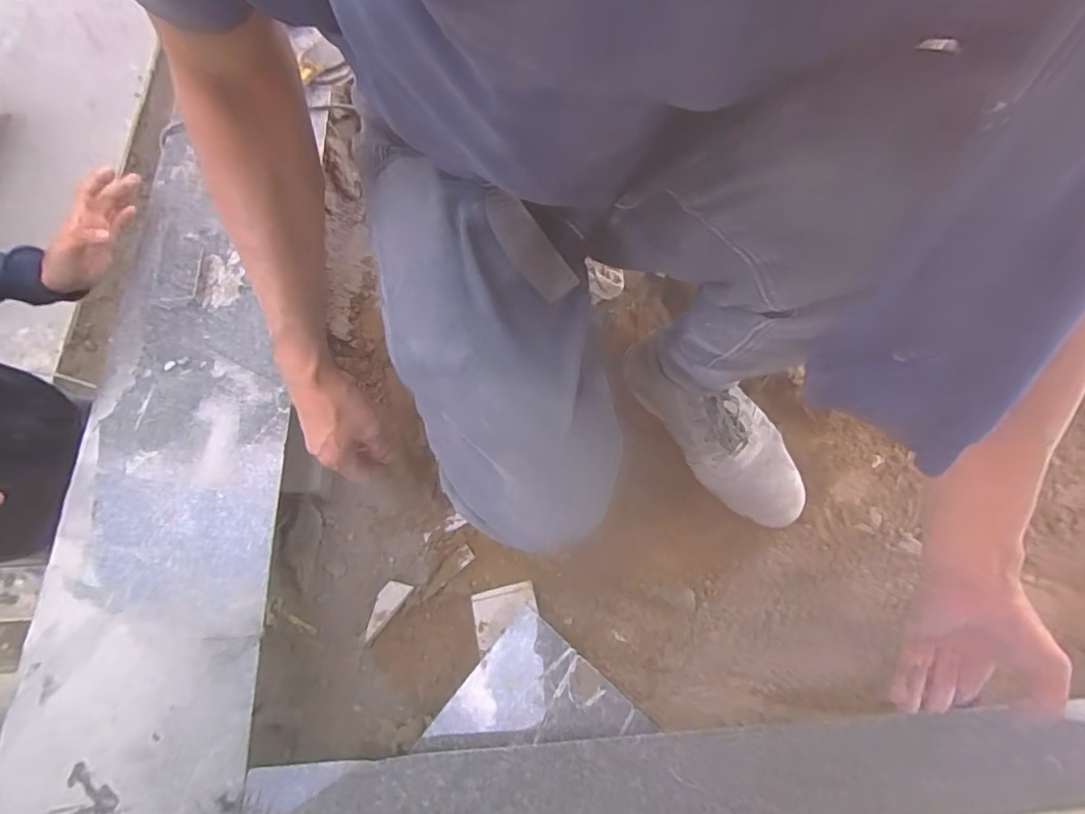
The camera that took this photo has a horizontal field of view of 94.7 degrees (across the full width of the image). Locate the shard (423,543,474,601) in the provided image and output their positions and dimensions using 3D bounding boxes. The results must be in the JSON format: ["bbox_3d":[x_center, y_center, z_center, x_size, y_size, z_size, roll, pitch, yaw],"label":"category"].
[{"bbox_3d":[-0.119,0.204,0.620,0.077,0.014,0.021,-42,75,-16],"label":"shard"}]

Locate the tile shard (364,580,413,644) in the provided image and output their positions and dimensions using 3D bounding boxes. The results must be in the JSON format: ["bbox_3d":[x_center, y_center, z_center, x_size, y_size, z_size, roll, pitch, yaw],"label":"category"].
[{"bbox_3d":[-0.194,0.244,0.606,0.030,0.014,0.076,33,71,11],"label":"tile shard"}]

